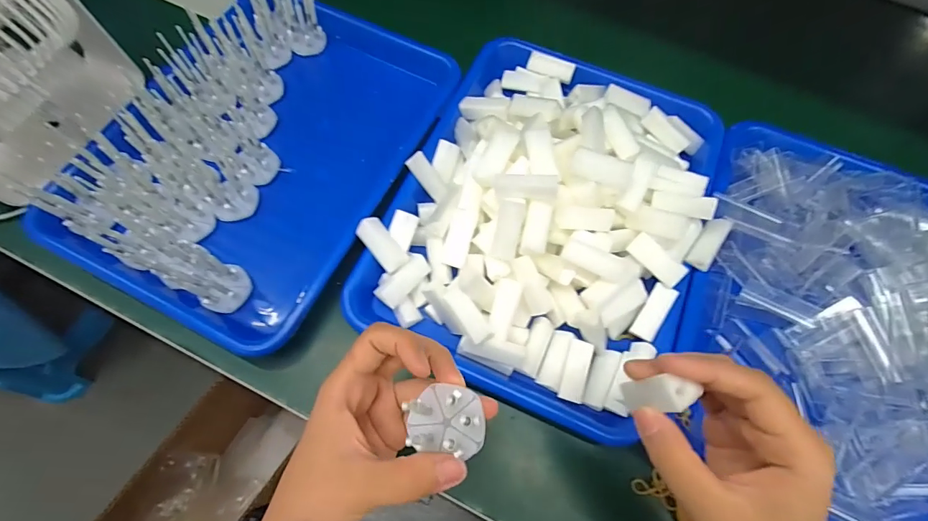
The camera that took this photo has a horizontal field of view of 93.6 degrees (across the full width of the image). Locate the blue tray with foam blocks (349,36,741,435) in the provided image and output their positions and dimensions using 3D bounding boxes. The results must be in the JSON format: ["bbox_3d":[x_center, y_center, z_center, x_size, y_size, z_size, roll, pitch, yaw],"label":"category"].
[{"bbox_3d":[0.078,-0.052,0.358,0.256,0.071,0.326,25,68,8],"label":"blue tray with foam blocks"}]

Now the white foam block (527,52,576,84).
[{"bbox_3d":[0.088,-0.195,0.437,0.046,0.005,0.021,20,96,5],"label":"white foam block"}]

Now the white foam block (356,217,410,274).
[{"bbox_3d":[-0.065,-0.013,0.347,0.021,0.009,0.047,-40,94,-17],"label":"white foam block"}]

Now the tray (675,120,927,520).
[{"bbox_3d":[0.305,0.045,0.338,0.239,0.057,0.315,21,68,6],"label":"tray"}]

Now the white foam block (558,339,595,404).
[{"bbox_3d":[0.086,0.085,0.334,0.018,0.014,0.045,18,68,5],"label":"white foam block"}]

